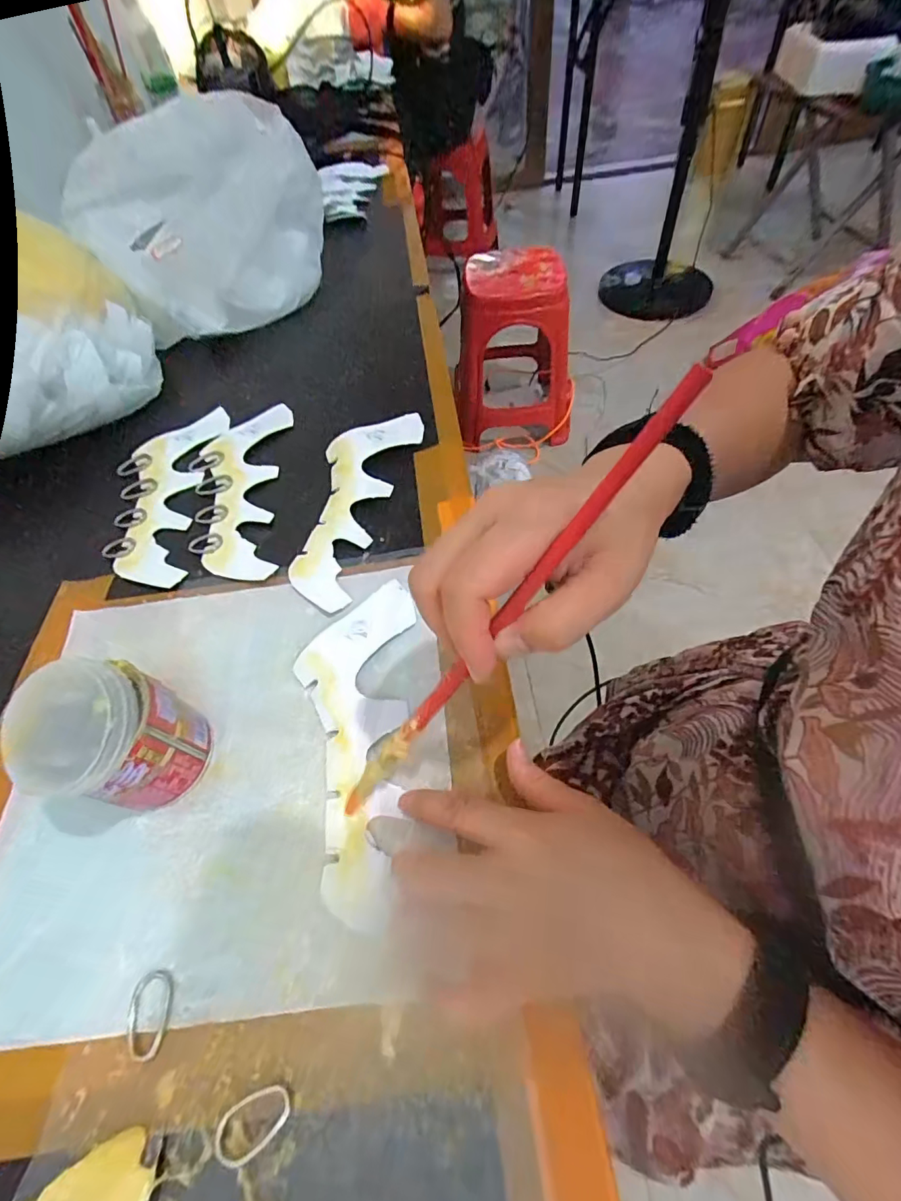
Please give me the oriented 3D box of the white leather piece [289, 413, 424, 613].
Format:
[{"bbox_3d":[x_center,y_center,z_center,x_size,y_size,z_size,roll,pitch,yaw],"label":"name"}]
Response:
[{"bbox_3d":[-0.088,-0.088,0.426,0.074,0.008,0.218,10,59,9],"label":"white leather piece"}]

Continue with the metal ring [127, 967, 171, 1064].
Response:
[{"bbox_3d":[-0.147,0.200,0.241,0.021,0.004,0.035,-13,56,-4],"label":"metal ring"}]

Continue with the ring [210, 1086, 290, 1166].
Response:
[{"bbox_3d":[-0.087,0.228,0.217,0.034,0.004,0.019,-26,57,-12],"label":"ring"}]

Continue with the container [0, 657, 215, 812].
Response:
[{"bbox_3d":[-0.184,0.075,0.274,0.061,0.092,0.068,16,59,16],"label":"container"}]

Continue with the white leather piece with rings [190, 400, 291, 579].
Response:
[{"bbox_3d":[-0.193,-0.102,0.449,0.084,0.008,0.214,-9,55,-1],"label":"white leather piece with rings"}]

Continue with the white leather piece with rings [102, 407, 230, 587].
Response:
[{"bbox_3d":[-0.261,-0.099,0.451,0.091,0.005,0.215,-9,55,-1],"label":"white leather piece with rings"}]

